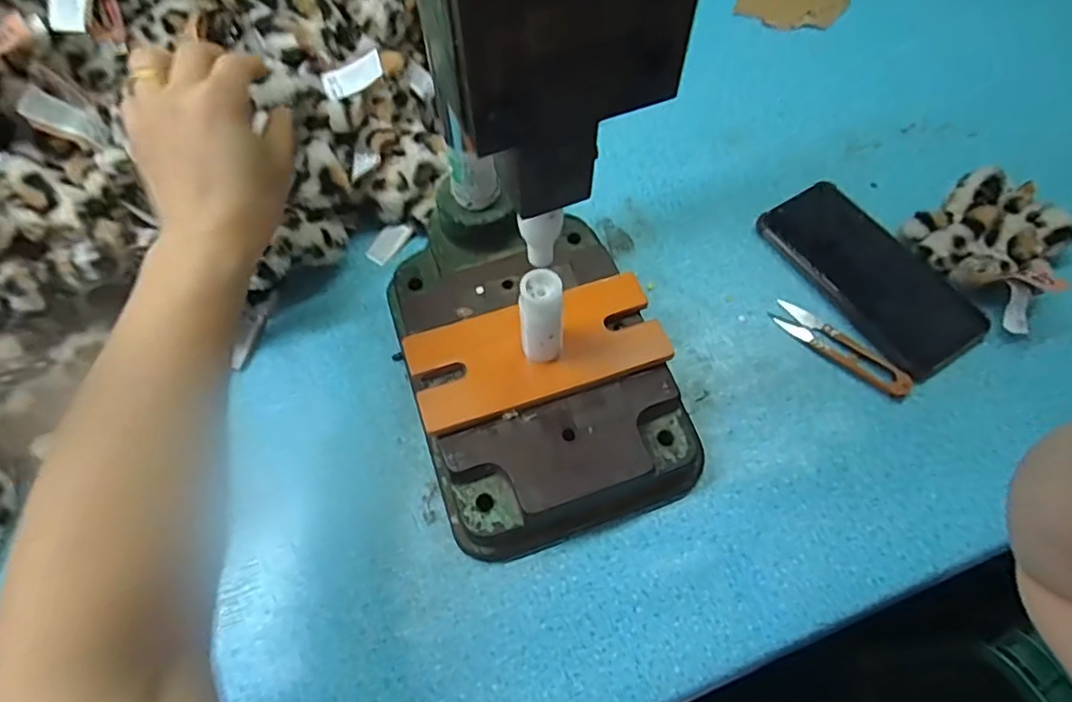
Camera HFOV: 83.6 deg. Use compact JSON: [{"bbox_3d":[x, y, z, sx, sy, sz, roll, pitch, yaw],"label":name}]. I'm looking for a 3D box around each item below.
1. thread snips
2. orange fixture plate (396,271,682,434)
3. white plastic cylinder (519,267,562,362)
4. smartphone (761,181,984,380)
[{"bbox_3d":[0.221,-0.003,0.431,0.100,0.007,0.025,36,69,18],"label":"thread snips"},{"bbox_3d":[0.000,-0.003,0.386,0.159,0.008,0.071,-18,63,-8],"label":"orange fixture plate"},{"bbox_3d":[0.003,-0.016,0.355,0.024,0.072,0.027,-7,62,-2],"label":"white plastic cylinder"},{"bbox_3d":[0.257,-0.063,0.460,0.084,0.011,0.169,-28,65,-13],"label":"smartphone"}]

